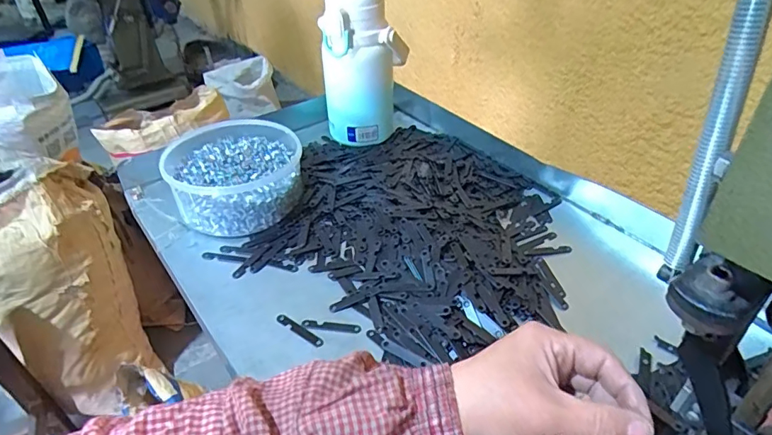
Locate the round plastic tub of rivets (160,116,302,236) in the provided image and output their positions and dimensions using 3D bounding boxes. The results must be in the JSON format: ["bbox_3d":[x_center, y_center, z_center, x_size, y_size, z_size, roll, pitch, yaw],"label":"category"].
[{"bbox_3d":[-0.169,-0.052,0.567,0.142,0.071,0.146,-2,39,2],"label":"round plastic tub of rivets"}]

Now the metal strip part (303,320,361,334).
[{"bbox_3d":[-0.047,0.095,0.433,0.050,0.004,0.008,4,40,10],"label":"metal strip part"}]

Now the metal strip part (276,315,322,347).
[{"bbox_3d":[-0.075,0.097,0.428,0.051,0.004,0.009,22,46,28],"label":"metal strip part"}]

